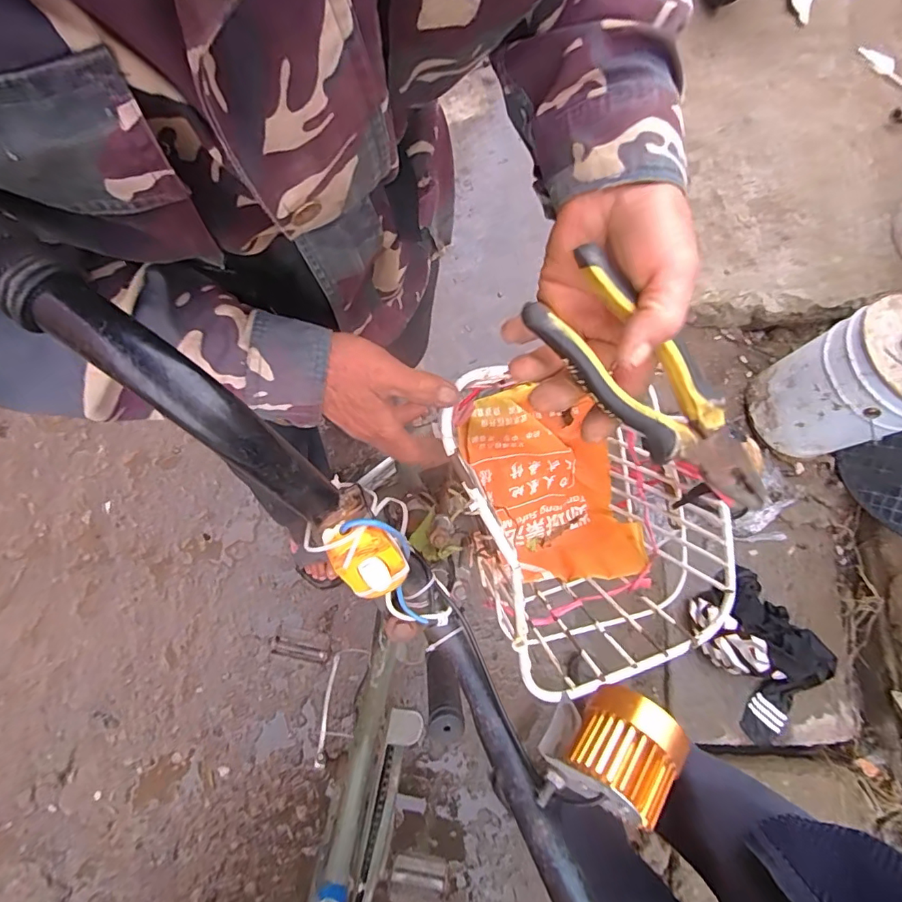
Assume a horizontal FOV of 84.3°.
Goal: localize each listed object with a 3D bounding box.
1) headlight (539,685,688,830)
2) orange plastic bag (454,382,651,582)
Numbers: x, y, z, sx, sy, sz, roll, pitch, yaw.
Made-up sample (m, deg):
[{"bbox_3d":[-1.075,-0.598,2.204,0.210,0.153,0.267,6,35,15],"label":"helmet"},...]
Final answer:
[{"bbox_3d":[0.086,0.161,0.270,0.065,0.051,0.054,16,57,32],"label":"headlight"},{"bbox_3d":[0.138,0.038,0.626,0.149,0.115,0.265,-41,111,-10],"label":"orange plastic bag"}]

